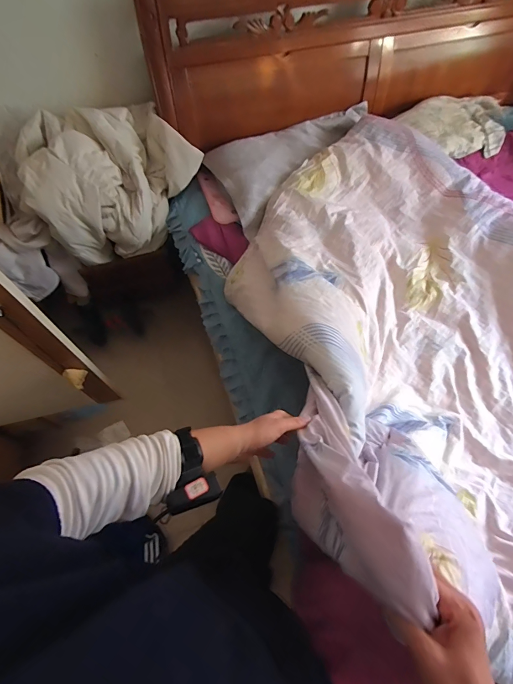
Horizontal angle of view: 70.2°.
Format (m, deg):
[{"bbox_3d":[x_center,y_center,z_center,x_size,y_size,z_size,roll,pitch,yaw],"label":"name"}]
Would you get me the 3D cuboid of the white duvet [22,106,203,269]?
[{"bbox_3d":[-0.512,-0.607,1.396,0.599,0.376,0.428,-16,66,-10],"label":"white duvet"}]

